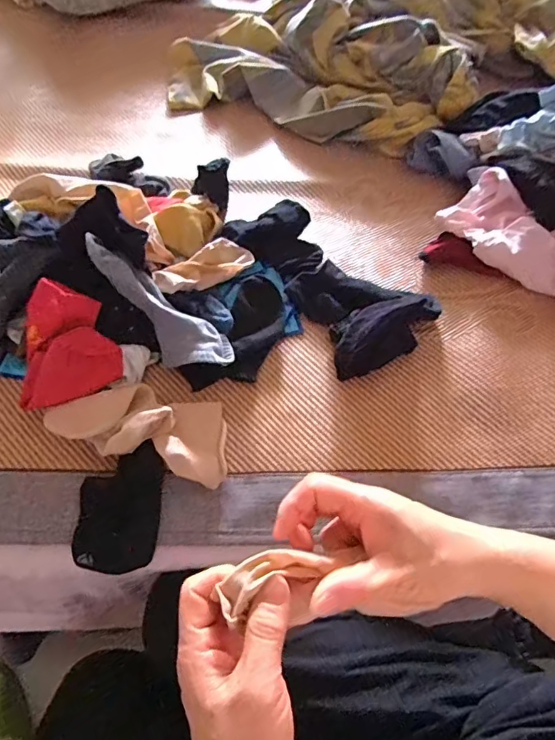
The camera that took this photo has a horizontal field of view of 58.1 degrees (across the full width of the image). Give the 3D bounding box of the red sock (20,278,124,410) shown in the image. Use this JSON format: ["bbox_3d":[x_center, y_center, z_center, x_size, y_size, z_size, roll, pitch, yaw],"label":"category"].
[{"bbox_3d":[-0.210,-0.023,0.521,0.092,0.018,0.123,6,87,-30],"label":"red sock"}]

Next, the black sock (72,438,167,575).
[{"bbox_3d":[-0.153,0.134,0.491,0.076,0.018,0.118,8,79,-10],"label":"black sock"}]

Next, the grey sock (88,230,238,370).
[{"bbox_3d":[-0.128,-0.067,0.532,0.190,0.051,0.061,45,66,-7],"label":"grey sock"}]

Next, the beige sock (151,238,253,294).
[{"bbox_3d":[-0.083,-0.119,0.590,0.121,0.029,0.042,-34,66,-21],"label":"beige sock"}]

